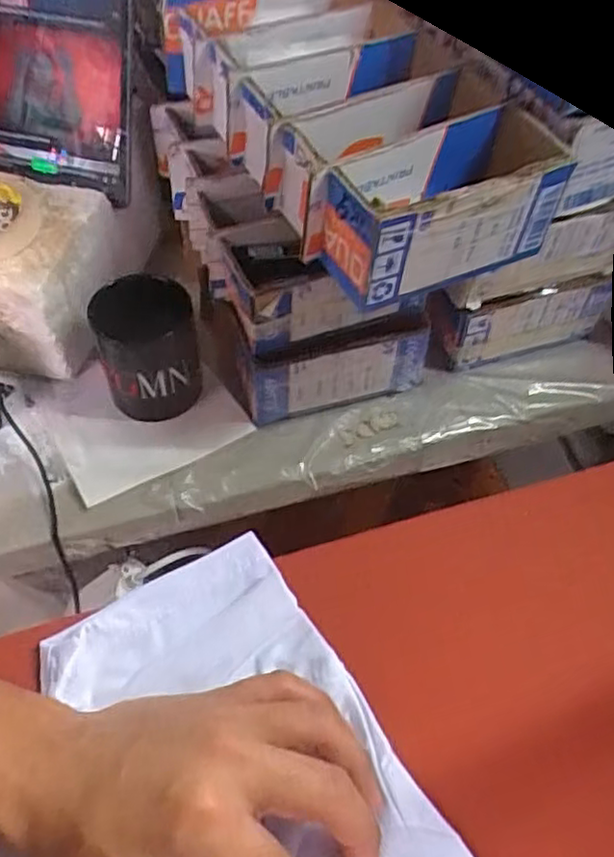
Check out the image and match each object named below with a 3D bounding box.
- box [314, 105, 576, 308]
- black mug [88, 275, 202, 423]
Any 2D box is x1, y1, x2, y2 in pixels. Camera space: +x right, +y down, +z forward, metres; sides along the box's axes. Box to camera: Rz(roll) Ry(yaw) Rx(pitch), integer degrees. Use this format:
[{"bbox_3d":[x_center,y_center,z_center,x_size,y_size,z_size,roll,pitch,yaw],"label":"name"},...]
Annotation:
[{"bbox_3d":[0.092,-0.149,0.461,0.173,0.074,0.076,-26,59,-18],"label":"box"},{"bbox_3d":[-0.133,-0.068,0.577,0.083,0.102,0.083,0,55,0],"label":"black mug"}]

